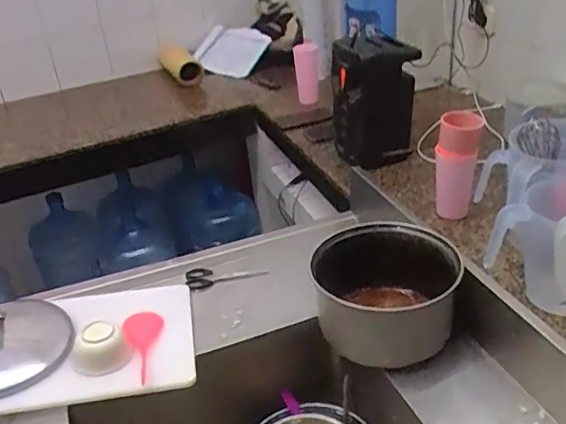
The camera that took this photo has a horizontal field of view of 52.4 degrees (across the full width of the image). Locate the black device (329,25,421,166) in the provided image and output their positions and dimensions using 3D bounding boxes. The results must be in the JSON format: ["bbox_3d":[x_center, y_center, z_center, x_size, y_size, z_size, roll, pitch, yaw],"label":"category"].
[{"bbox_3d":[0.217,-0.264,1.380,0.170,0.306,0.182,-7,30,-3],"label":"black device"}]

